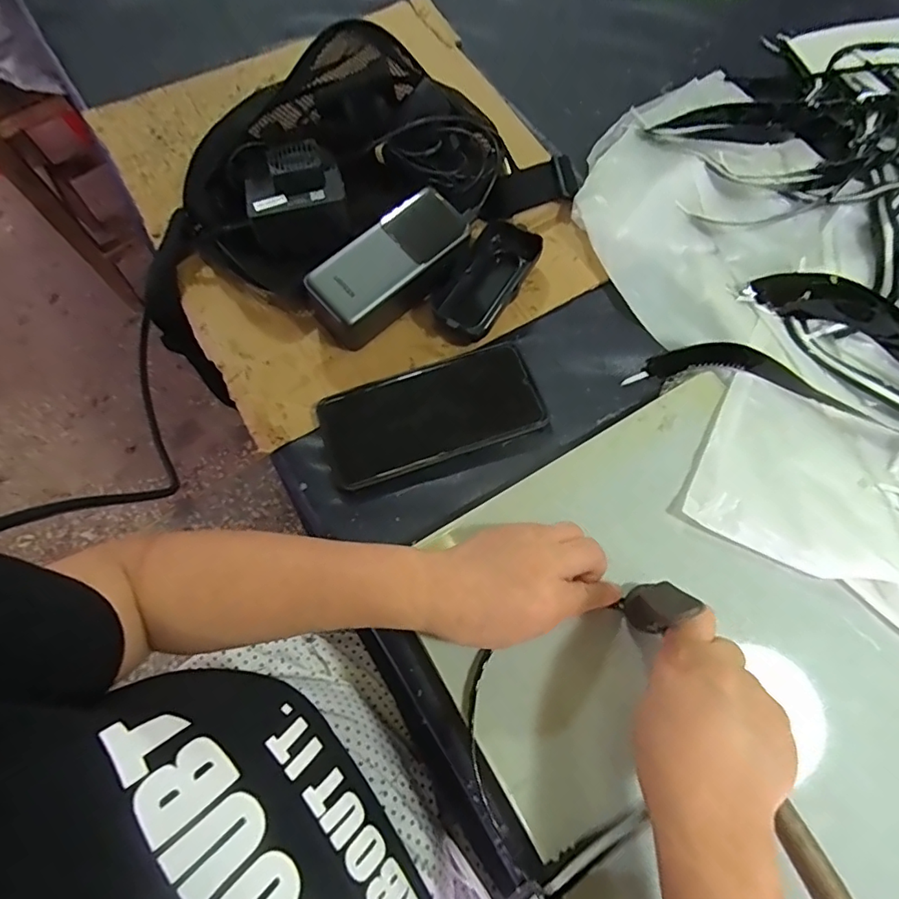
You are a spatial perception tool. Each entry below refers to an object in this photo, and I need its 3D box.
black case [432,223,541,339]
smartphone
[{"bbox_3d":[0.030,-0.137,0.423,0.051,0.024,0.111,32,74,12],"label":"black case"},{"bbox_3d":[-0.015,-0.027,0.394,0.160,0.012,0.077,-18,71,-5],"label":"smartphone"}]

